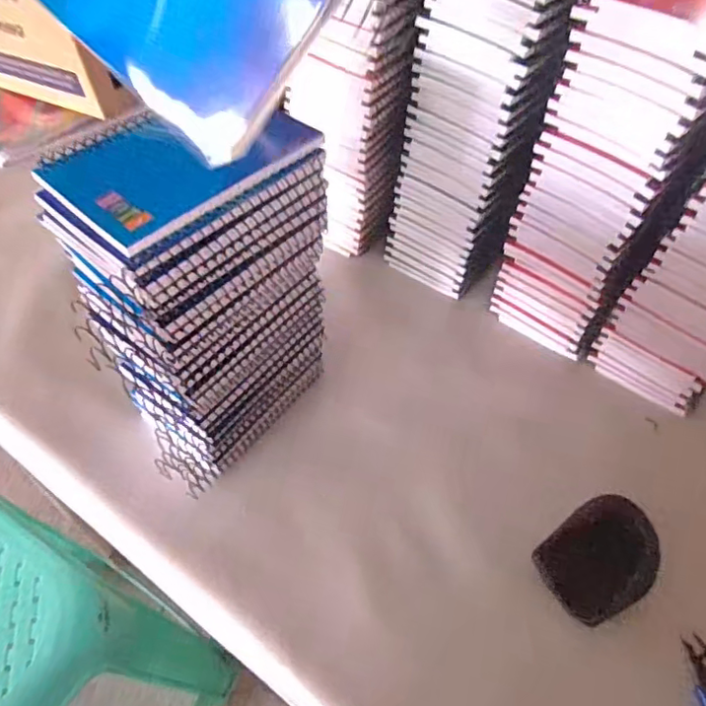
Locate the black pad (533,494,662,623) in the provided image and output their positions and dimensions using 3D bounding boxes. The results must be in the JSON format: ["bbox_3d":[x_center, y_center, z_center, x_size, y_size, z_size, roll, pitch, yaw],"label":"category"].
[{"bbox_3d":[0.177,0.144,0.408,0.090,0.016,0.064,-31,60,-23],"label":"black pad"}]

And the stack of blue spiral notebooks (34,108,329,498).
[{"bbox_3d":[-0.096,-0.037,0.395,0.092,0.250,0.139,35,59,22],"label":"stack of blue spiral notebooks"}]

